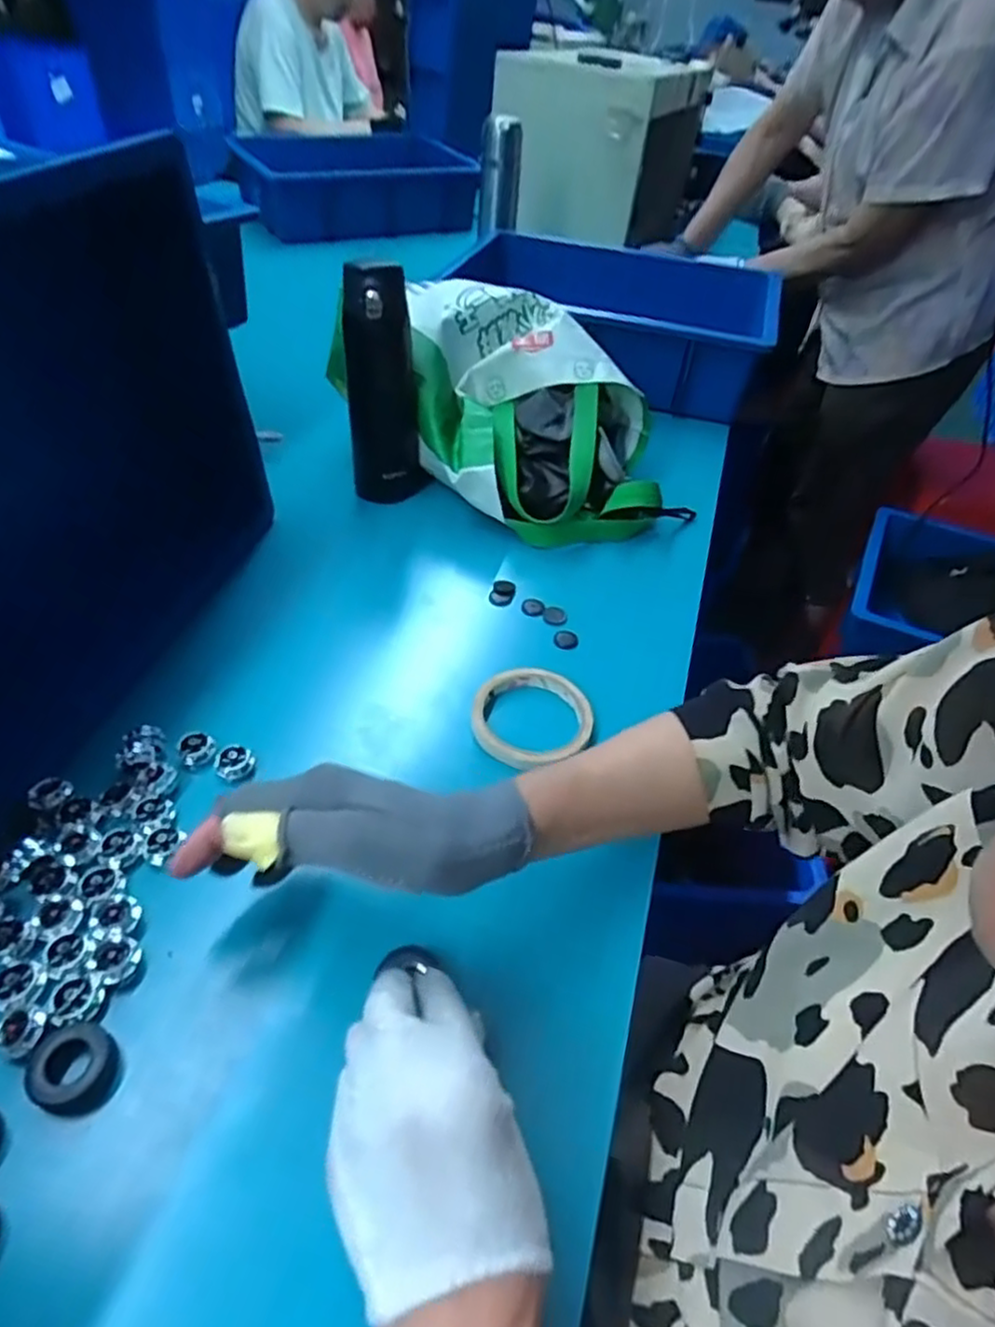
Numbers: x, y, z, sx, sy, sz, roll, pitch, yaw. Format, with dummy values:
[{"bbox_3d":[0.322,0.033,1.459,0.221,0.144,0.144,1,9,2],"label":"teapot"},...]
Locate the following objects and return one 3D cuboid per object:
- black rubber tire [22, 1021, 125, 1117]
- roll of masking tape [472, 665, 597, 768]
[{"bbox_3d":[-0.212,0.202,0.346,0.037,0.019,0.038,3,46,-3],"label":"black rubber tire"},{"bbox_3d":[0.027,0.041,0.527,0.089,0.012,0.093,3,46,-3],"label":"roll of masking tape"}]

